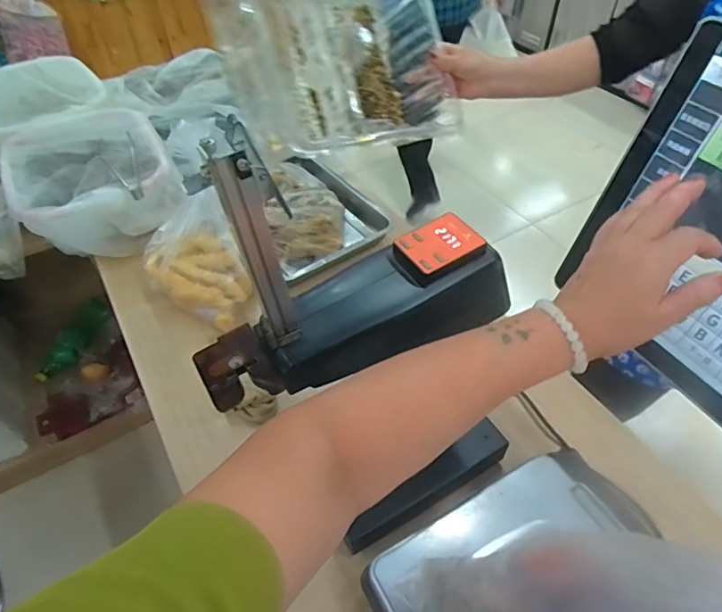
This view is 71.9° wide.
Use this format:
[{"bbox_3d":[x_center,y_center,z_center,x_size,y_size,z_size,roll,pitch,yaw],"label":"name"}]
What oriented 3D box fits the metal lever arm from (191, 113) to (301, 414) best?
[{"bbox_3d":[-0.094,-0.021,0.362,0.093,0.218,0.058,-20,50,-15],"label":"metal lever arm"}]

